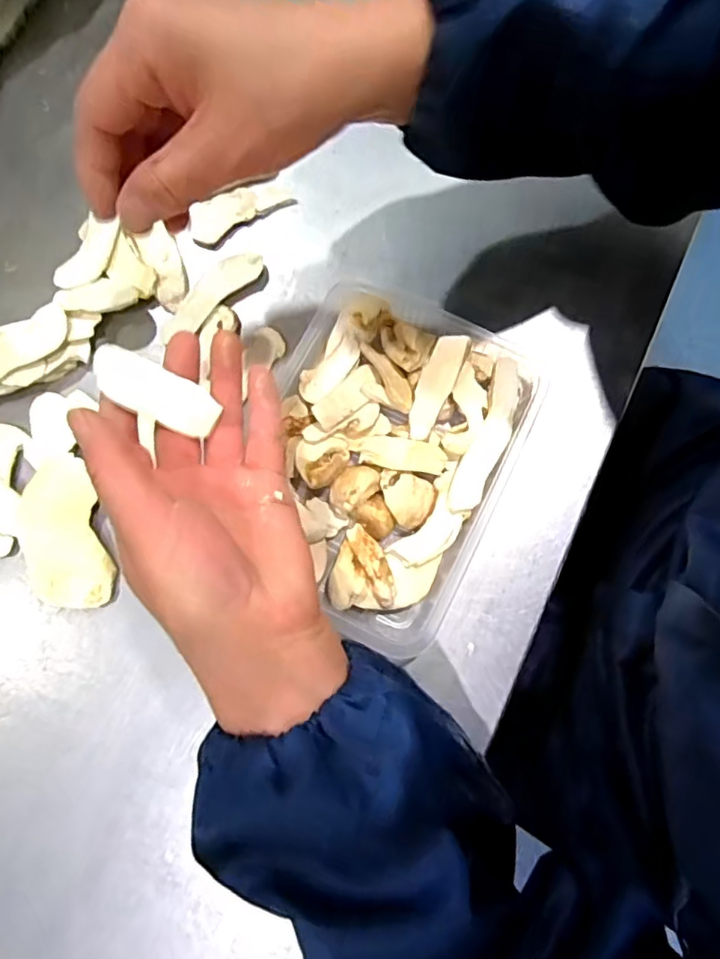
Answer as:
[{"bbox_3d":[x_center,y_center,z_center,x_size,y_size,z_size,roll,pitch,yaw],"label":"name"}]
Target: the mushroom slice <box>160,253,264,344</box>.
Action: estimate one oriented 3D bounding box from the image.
[{"bbox_3d":[-0.092,-0.112,0.346,0.024,0.005,0.075,44,81,8],"label":"mushroom slice"}]

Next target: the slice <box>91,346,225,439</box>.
[{"bbox_3d":[-0.096,-0.041,0.265,0.058,0.004,0.023,29,81,-7],"label":"slice"}]

